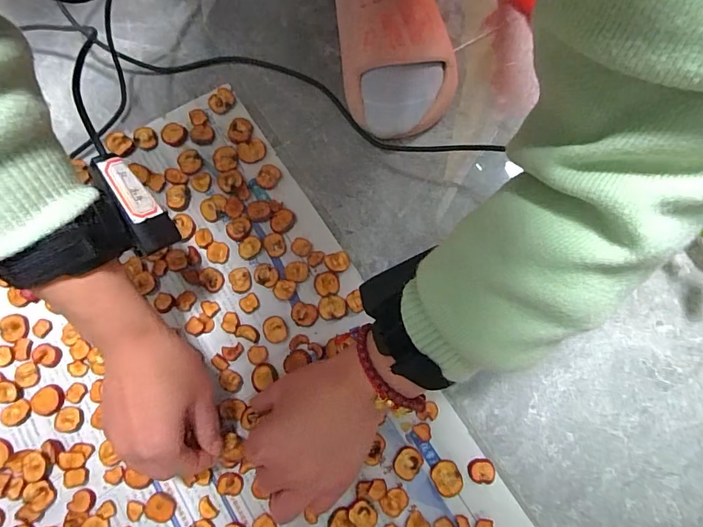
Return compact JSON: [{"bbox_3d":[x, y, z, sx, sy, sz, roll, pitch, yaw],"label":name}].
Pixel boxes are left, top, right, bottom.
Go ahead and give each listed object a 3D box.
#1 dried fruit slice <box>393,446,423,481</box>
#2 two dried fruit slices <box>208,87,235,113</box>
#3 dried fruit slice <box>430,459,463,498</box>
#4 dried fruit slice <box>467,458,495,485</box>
[{"bbox_3d":[0.046,0.162,0.354,0.022,0.005,0.024,0,74,-1],"label":"dried fruit slice"},{"bbox_3d":[-0.131,-0.164,0.443,0.021,0.007,0.027,44,78,10],"label":"two dried fruit slices"},{"bbox_3d":[0.077,0.173,0.351,0.022,0.004,0.027,-30,77,-9],"label":"dried fruit slice"},{"bbox_3d":[0.104,0.167,0.352,0.021,0.004,0.018,3,74,0],"label":"dried fruit slice"}]

